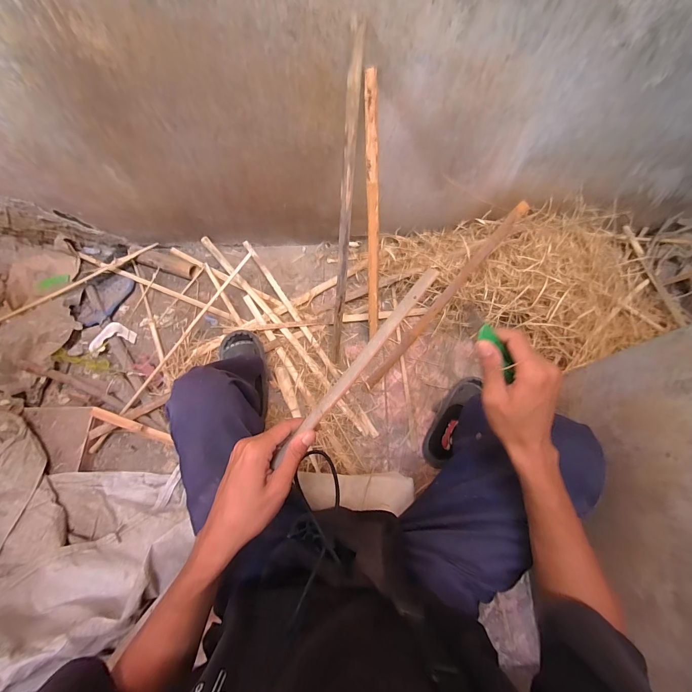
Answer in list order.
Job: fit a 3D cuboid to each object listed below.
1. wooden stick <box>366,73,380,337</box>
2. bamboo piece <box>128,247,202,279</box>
[{"bbox_3d":[0.071,-0.299,0.840,0.027,0.624,0.026,-5,34,-2],"label":"wooden stick"},{"bbox_3d":[-0.640,-0.294,1.154,0.248,0.041,0.061,16,72,5],"label":"bamboo piece"}]

